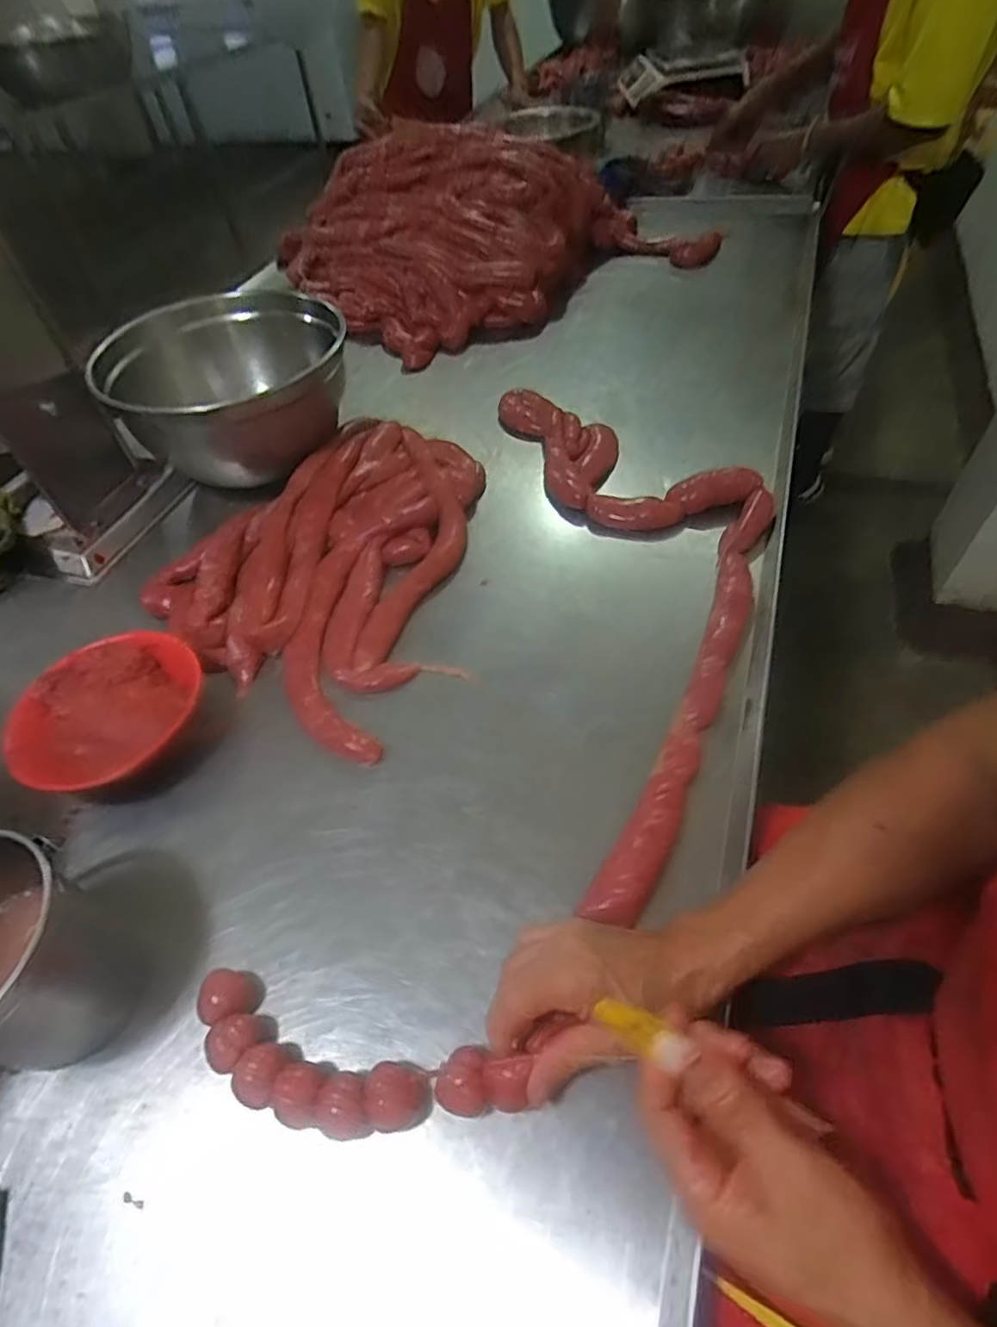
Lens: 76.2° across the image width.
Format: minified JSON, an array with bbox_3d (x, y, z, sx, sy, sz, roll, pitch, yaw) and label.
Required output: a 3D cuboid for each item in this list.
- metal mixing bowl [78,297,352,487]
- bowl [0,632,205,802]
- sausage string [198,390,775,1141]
[{"bbox_3d":[-0.334,-0.349,0.805,0.246,0.152,0.257,-3,51,4],"label":"metal mixing bowl"},{"bbox_3d":[-0.356,0.050,0.589,0.150,0.056,0.159,-3,51,4],"label":"bowl"},{"bbox_3d":[0.056,-0.018,0.617,0.344,0.058,0.828,12,54,15],"label":"sausage string"}]

